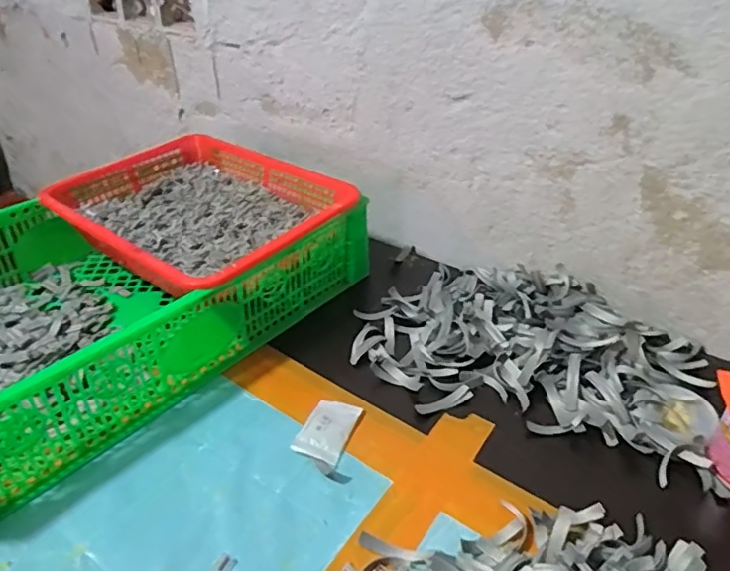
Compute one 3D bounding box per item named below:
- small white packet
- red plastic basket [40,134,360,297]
[{"bbox_3d":[-0.031,0.122,0.478,0.039,0.009,0.071,13,35,18],"label":"small white packet"},{"bbox_3d":[-0.179,-0.079,0.646,0.297,0.069,0.244,25,41,32],"label":"red plastic basket"}]

